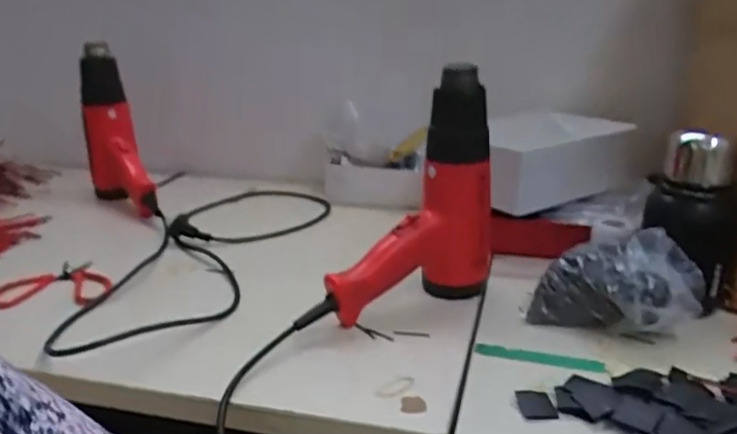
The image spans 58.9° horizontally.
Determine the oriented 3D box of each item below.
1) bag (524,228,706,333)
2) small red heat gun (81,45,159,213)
[{"bbox_3d":[0.238,0.066,0.632,0.156,0.081,0.077,3,21,10],"label":"bag"},{"bbox_3d":[-0.381,-0.126,0.977,0.064,0.238,0.207,-11,23,-27],"label":"small red heat gun"}]

